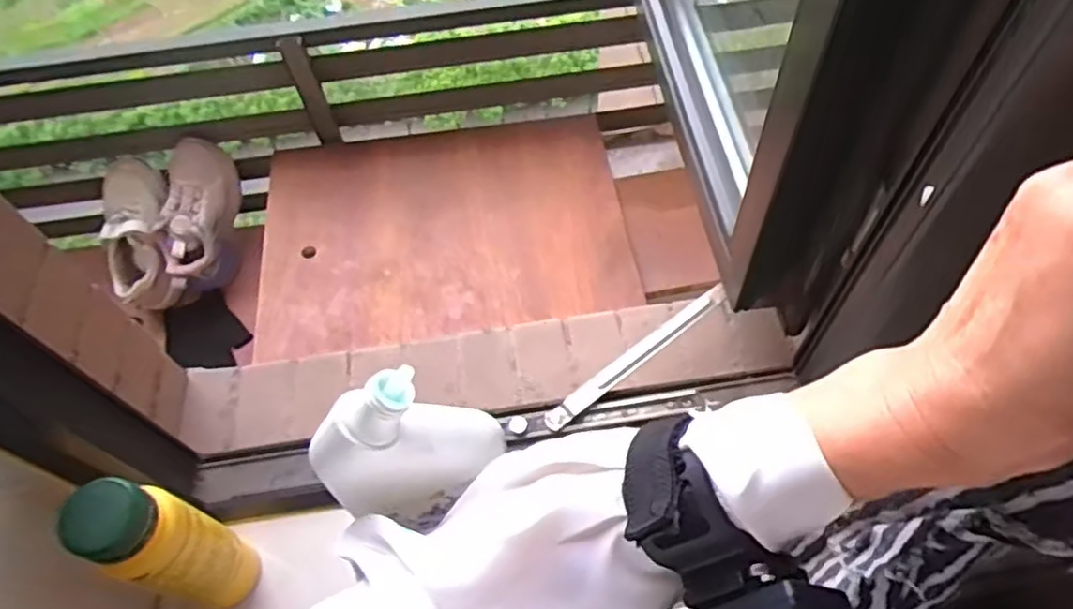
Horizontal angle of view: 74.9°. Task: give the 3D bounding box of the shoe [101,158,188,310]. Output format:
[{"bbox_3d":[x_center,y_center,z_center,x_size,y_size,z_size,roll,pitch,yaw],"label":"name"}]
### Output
[{"bbox_3d":[-0.534,-0.094,0.940,0.082,0.081,0.202,-7,93,-1],"label":"shoe"}]

